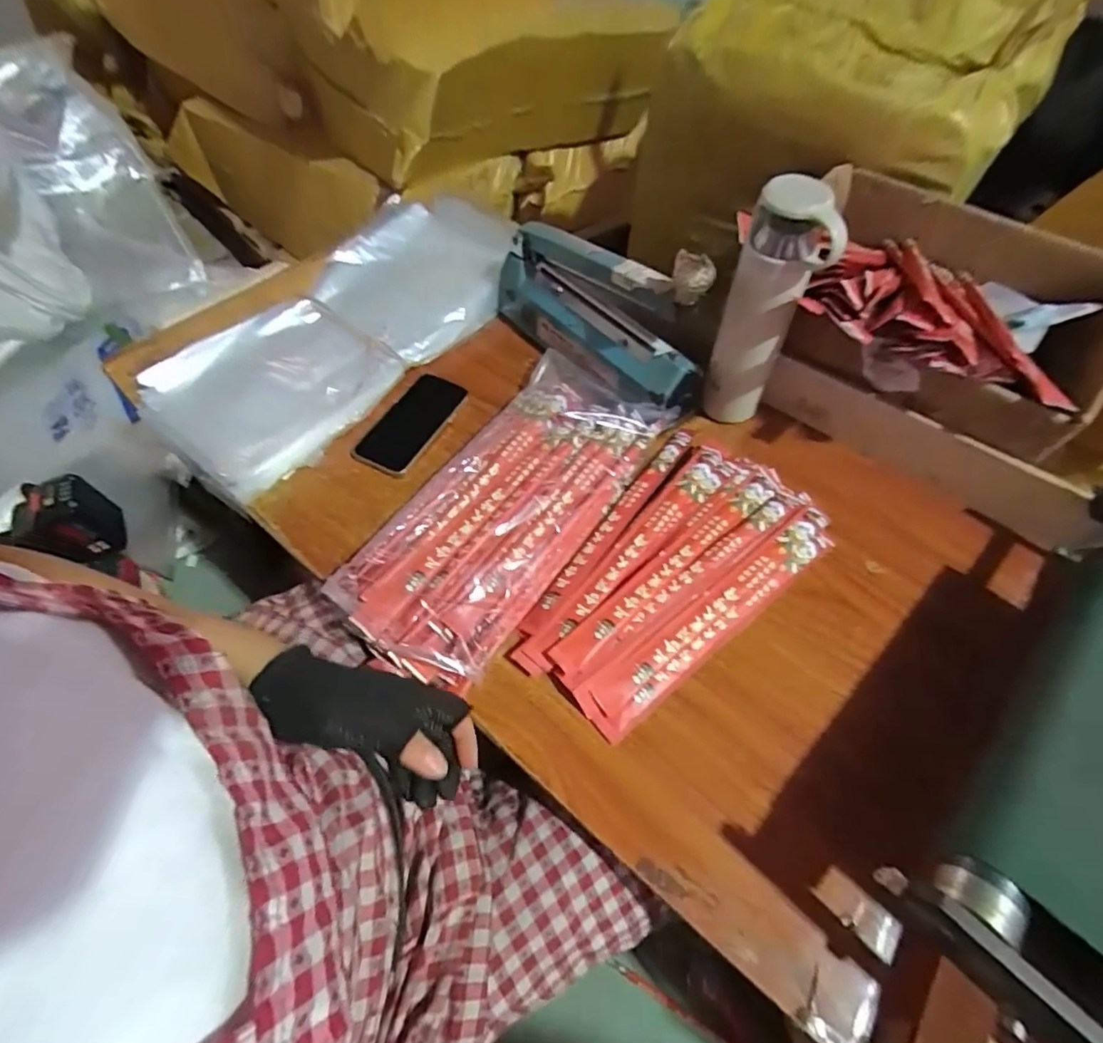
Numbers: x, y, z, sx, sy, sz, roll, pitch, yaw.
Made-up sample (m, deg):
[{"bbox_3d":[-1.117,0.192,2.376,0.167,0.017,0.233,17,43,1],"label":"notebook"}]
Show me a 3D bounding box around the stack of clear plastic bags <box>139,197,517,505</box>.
[{"bbox_3d":[-0.250,-0.260,0.698,0.242,0.041,0.504,31,63,17],"label":"stack of clear plastic bags"}]

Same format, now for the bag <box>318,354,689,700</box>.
[{"bbox_3d":[-0.040,-0.027,0.547,0.168,0.045,0.378,30,63,17],"label":"bag"}]

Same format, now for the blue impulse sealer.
[{"bbox_3d":[0.044,-0.245,0.635,0.067,0.138,0.297,-35,65,-20],"label":"blue impulse sealer"}]

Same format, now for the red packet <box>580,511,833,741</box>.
[{"bbox_3d":[0.158,0.085,0.504,0.308,0.009,0.051,-33,83,-19],"label":"red packet"}]

